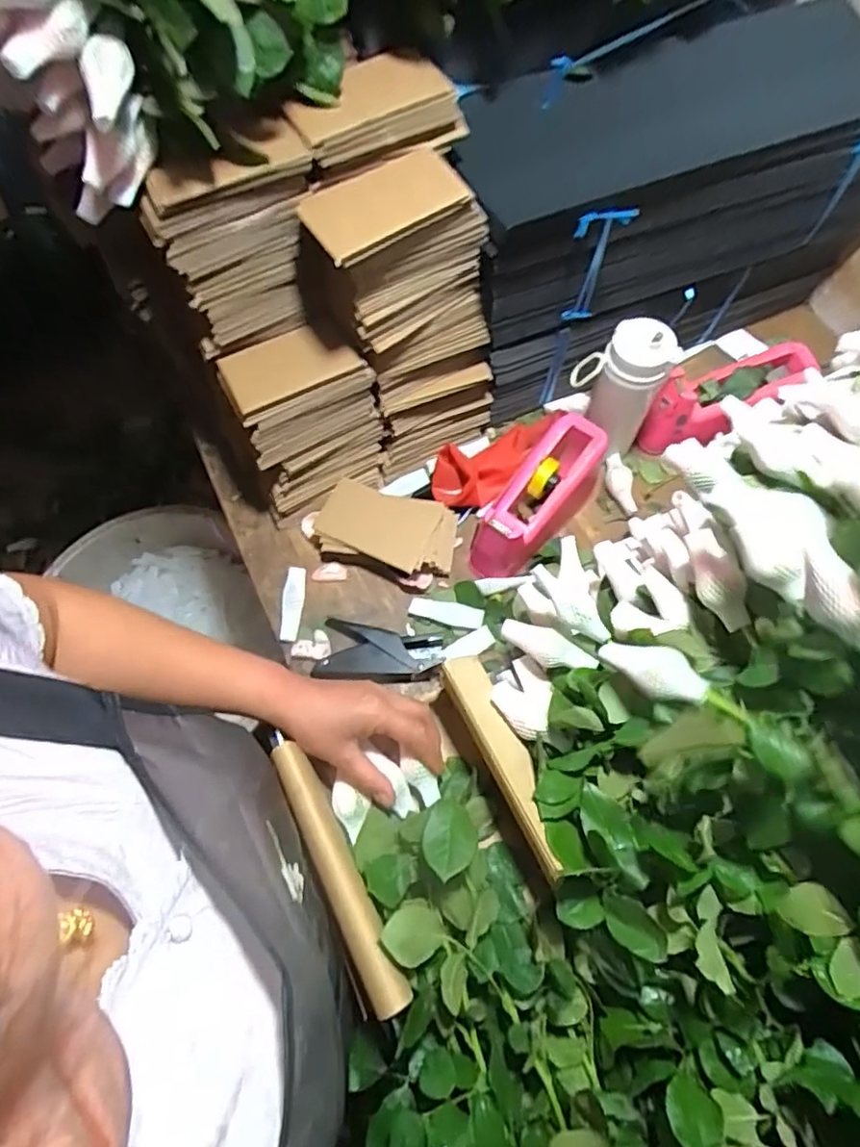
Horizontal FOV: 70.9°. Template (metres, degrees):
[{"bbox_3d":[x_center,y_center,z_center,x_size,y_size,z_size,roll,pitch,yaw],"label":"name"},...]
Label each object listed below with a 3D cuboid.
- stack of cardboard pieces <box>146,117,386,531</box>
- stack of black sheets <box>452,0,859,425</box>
[{"bbox_3d":[-0.157,-0.236,0.658,0.157,0.350,0.178,-23,68,-8],"label":"stack of cardboard pieces"},{"bbox_3d":[0.280,-0.432,0.745,0.536,0.293,0.218,-22,68,-8],"label":"stack of black sheets"}]

